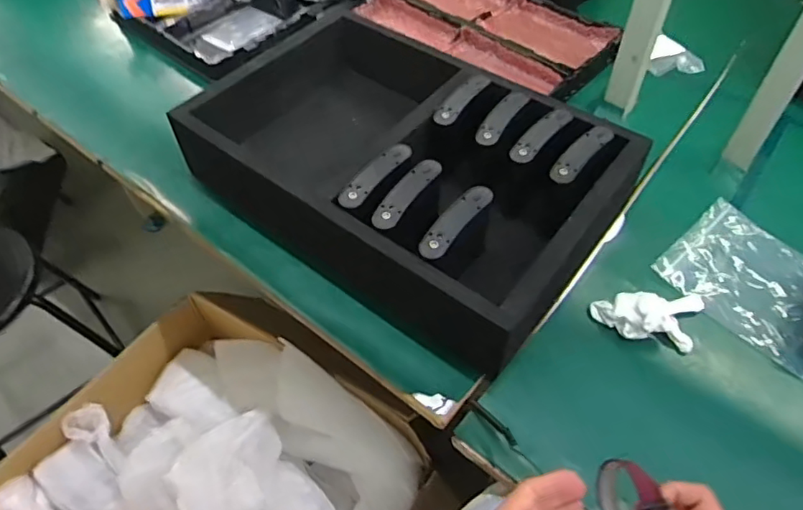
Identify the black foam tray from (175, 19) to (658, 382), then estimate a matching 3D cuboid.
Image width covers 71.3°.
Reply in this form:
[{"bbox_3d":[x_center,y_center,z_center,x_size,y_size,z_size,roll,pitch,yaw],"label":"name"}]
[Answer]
[{"bbox_3d":[0.003,-0.133,0.790,0.548,0.122,0.371,32,61,22],"label":"black foam tray"}]

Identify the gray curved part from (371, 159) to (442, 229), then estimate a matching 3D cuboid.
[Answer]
[{"bbox_3d":[0.005,-0.076,0.674,0.037,0.008,0.121,27,59,20],"label":"gray curved part"}]

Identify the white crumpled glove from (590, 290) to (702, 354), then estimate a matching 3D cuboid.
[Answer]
[{"bbox_3d":[0.308,0.077,0.678,0.140,0.035,0.072,0,54,1],"label":"white crumpled glove"}]

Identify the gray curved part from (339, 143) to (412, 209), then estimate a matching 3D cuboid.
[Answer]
[{"bbox_3d":[-0.034,-0.101,0.697,0.041,0.013,0.132,29,59,21],"label":"gray curved part"}]

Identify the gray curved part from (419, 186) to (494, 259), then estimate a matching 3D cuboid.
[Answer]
[{"bbox_3d":[0.060,-0.040,0.646,0.039,0.015,0.121,30,60,21],"label":"gray curved part"}]

